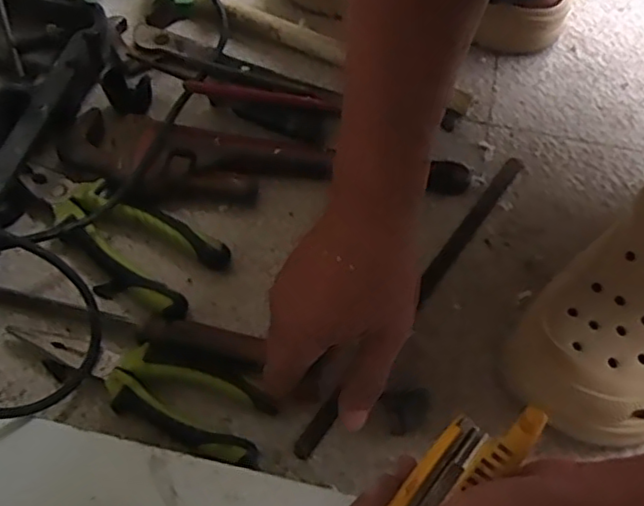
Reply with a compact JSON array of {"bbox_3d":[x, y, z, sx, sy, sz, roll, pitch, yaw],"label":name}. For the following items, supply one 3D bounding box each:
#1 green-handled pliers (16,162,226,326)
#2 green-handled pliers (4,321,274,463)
[{"bbox_3d":[-0.162,-0.014,0.477,0.174,0.033,0.073,26,64,14],"label":"green-handled pliers"},{"bbox_3d":[-0.121,0.081,0.423,0.182,0.017,0.057,24,63,13],"label":"green-handled pliers"}]

